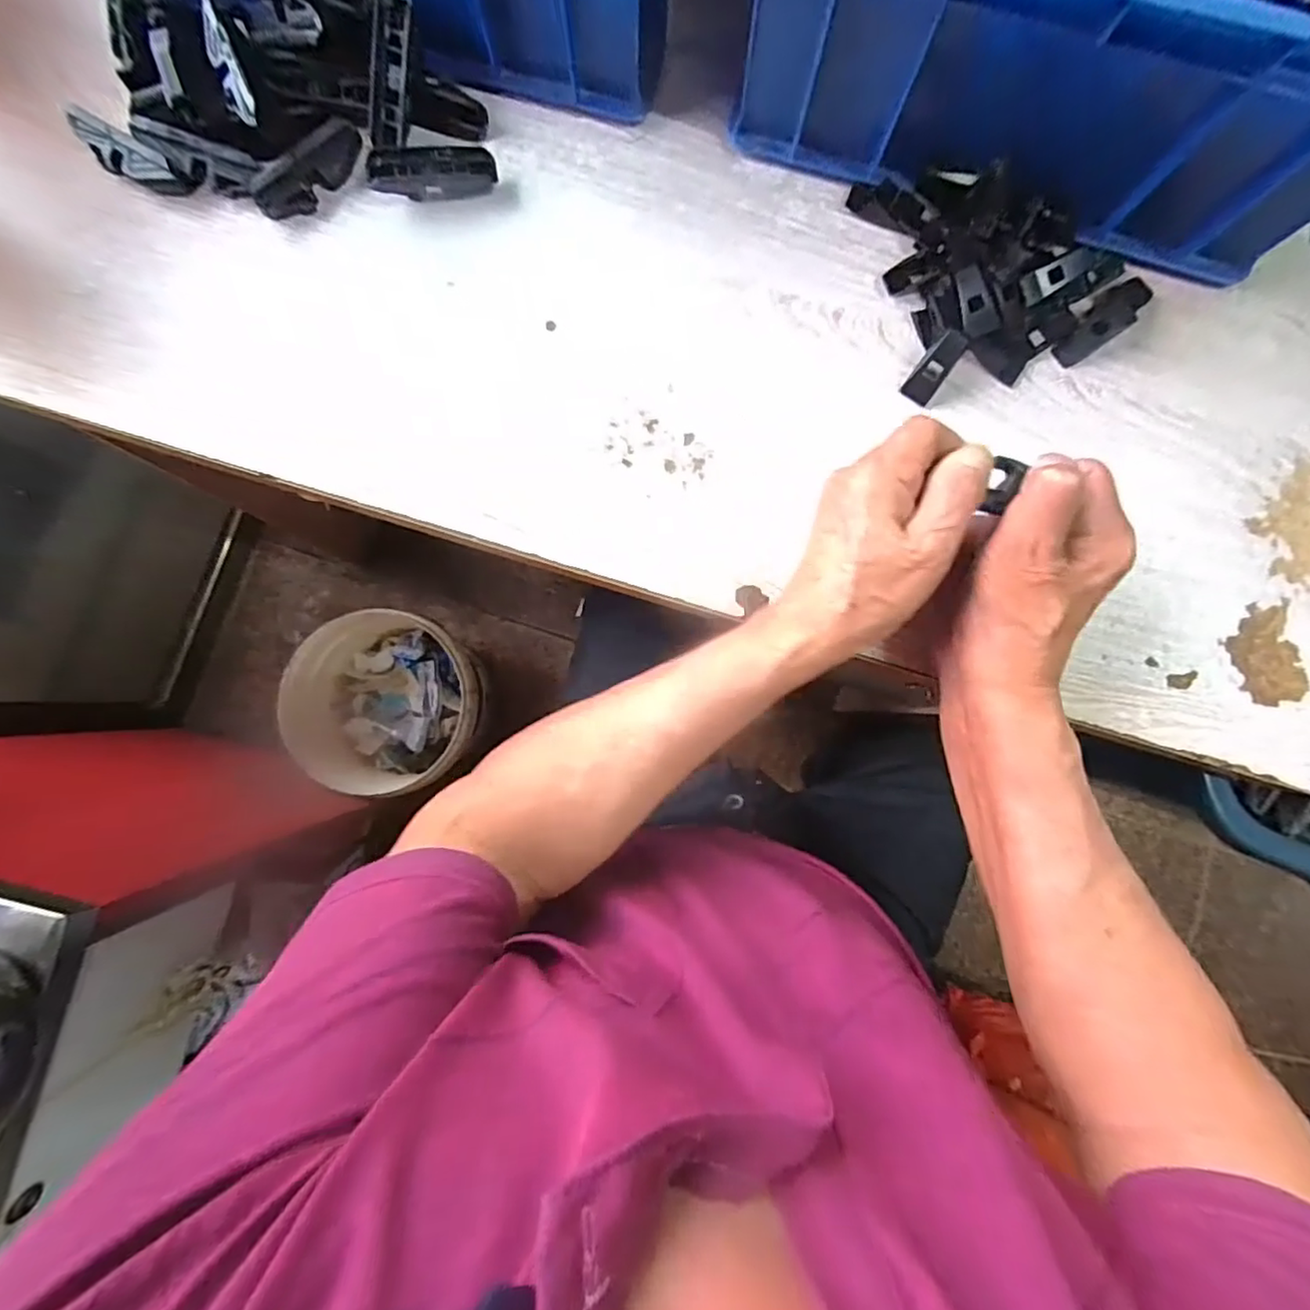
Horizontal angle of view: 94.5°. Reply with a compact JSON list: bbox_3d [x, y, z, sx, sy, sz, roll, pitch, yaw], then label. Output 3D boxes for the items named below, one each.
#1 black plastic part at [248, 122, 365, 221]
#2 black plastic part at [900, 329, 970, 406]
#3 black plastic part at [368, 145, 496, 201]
[{"bbox_3d":[-0.204,-0.285,0.359,0.071,0.017,0.021,-37,88,-4],"label":"black plastic part"},{"bbox_3d":[0.165,-0.169,0.356,0.018,0.007,0.040,36,115,1],"label":"black plastic part"},{"bbox_3d":[-0.131,-0.286,0.361,0.071,0.018,0.021,-9,86,-2],"label":"black plastic part"}]

